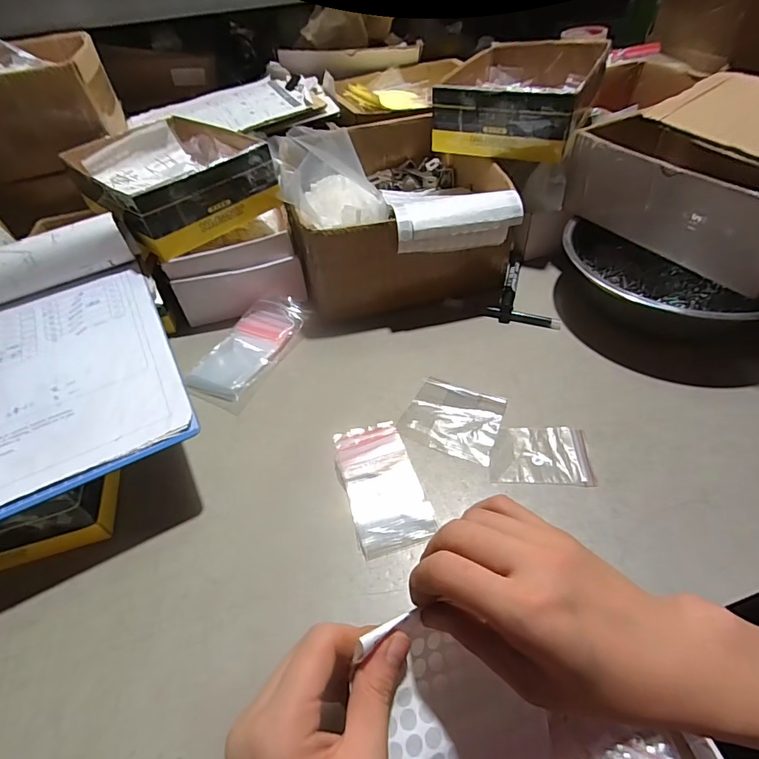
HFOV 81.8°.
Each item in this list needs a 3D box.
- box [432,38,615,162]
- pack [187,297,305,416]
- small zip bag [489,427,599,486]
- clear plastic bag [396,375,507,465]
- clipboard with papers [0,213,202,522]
[{"bbox_3d":[0.199,-0.405,0.621,0.195,0.074,0.289,11,49,15],"label":"box"},{"bbox_3d":[-0.149,-0.036,0.499,0.077,0.019,0.155,15,50,17],"label":"pack"},{"bbox_3d":[0.143,0.066,0.391,0.087,0.004,0.059,2,48,6],"label":"small zip bag"},{"bbox_3d":[0.072,0.037,0.428,0.089,0.005,0.082,17,51,19],"label":"clear plastic bag"},{"bbox_3d":[-0.311,-0.020,0.376,0.232,0.052,0.296,-26,51,-19],"label":"clipboard with papers"}]

